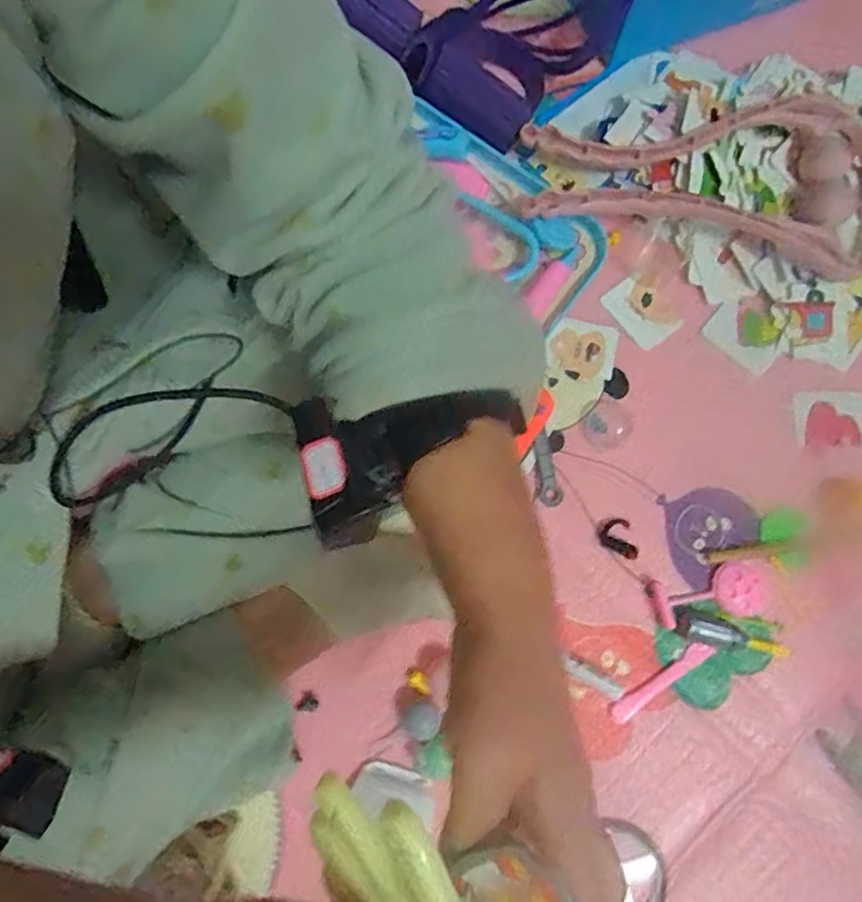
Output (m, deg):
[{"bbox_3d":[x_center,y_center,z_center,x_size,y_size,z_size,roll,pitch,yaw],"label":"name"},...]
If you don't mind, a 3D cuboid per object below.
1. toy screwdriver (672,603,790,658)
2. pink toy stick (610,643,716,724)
[{"bbox_3d":[0.241,0.151,0.502,0.091,0.023,0.026,19,79,5],"label":"toy screwdriver"},{"bbox_3d":[0.187,0.188,0.506,0.098,0.012,0.016,-33,79,-6],"label":"pink toy stick"}]

